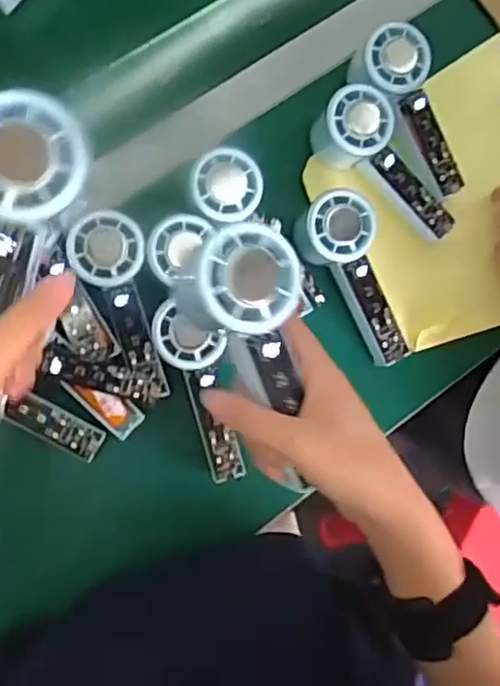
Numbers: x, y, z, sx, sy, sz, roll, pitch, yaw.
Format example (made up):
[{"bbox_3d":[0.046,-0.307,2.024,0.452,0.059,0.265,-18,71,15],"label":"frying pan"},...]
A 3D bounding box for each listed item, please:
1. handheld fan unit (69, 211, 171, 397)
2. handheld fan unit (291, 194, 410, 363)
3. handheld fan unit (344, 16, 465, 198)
[{"bbox_3d":[-0.094,-0.030,0.503,0.054,0.026,0.148,-23,89,-10],"label":"handheld fan unit"},{"bbox_3d":[0.097,-0.056,0.543,0.055,0.049,0.146,-35,91,-10],"label":"handheld fan unit"},{"bbox_3d":[0.134,-0.194,0.561,0.062,0.054,0.149,-21,89,-10],"label":"handheld fan unit"}]

